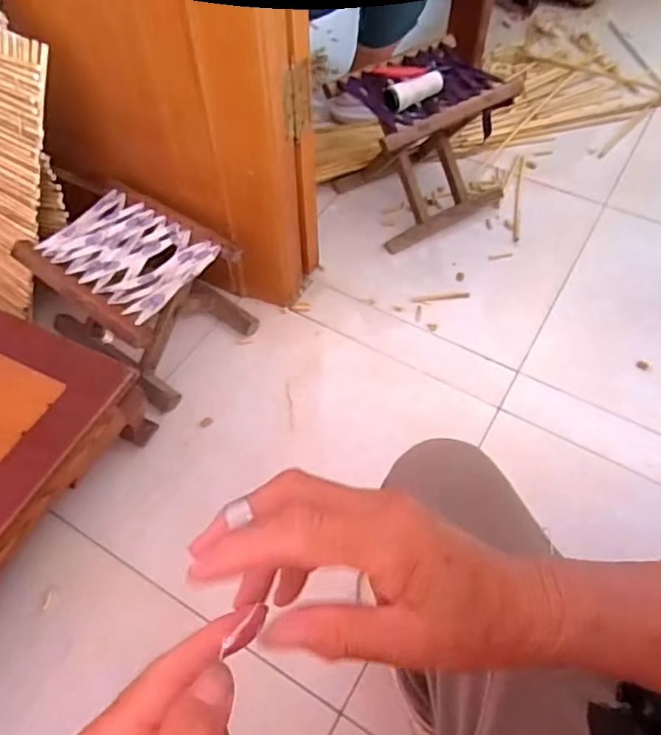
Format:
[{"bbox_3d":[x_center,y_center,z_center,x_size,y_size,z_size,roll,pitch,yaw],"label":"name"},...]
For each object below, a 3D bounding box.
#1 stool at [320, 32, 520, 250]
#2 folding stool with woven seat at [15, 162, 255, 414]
[{"bbox_3d":[0.172,-0.423,1.108,0.267,0.246,0.230,-28,62,-16],"label":"stool"},{"bbox_3d":[-0.304,-0.108,0.948,0.290,0.190,0.242,34,64,19],"label":"folding stool with woven seat"}]

